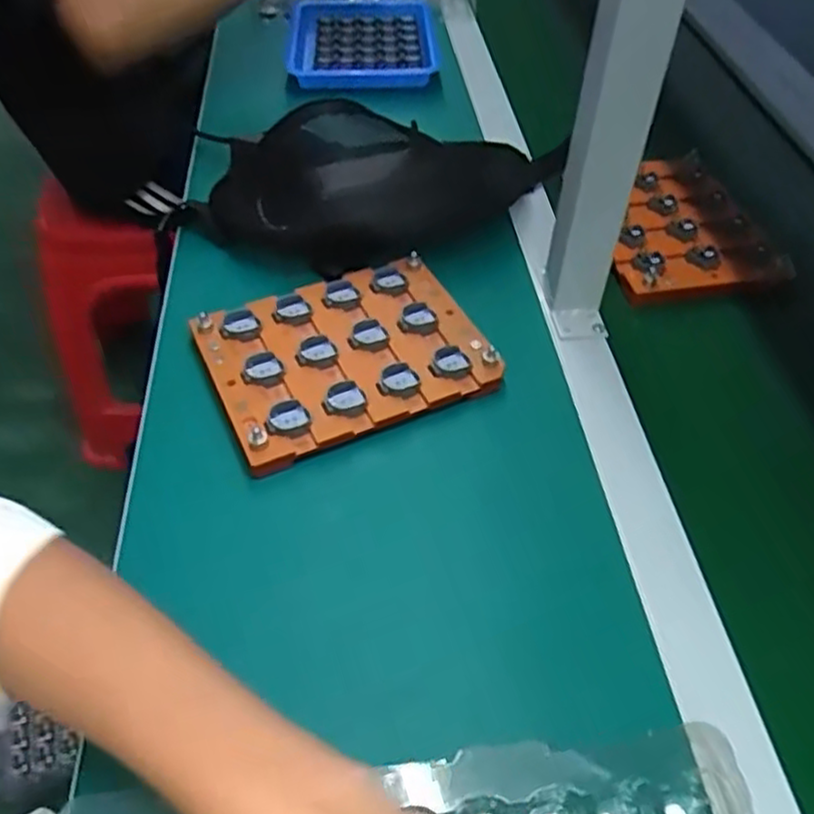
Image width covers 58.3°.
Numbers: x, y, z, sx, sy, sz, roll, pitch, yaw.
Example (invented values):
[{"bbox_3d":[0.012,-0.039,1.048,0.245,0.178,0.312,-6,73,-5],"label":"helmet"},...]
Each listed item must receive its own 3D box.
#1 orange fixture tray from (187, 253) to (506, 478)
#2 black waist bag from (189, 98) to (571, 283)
[{"bbox_3d":[-0.046,-0.041,0.529,0.187,0.020,0.148,-19,48,-18],"label":"orange fixture tray"},{"bbox_3d":[-0.021,-0.203,0.628,0.332,0.089,0.164,-13,46,-13],"label":"black waist bag"}]

